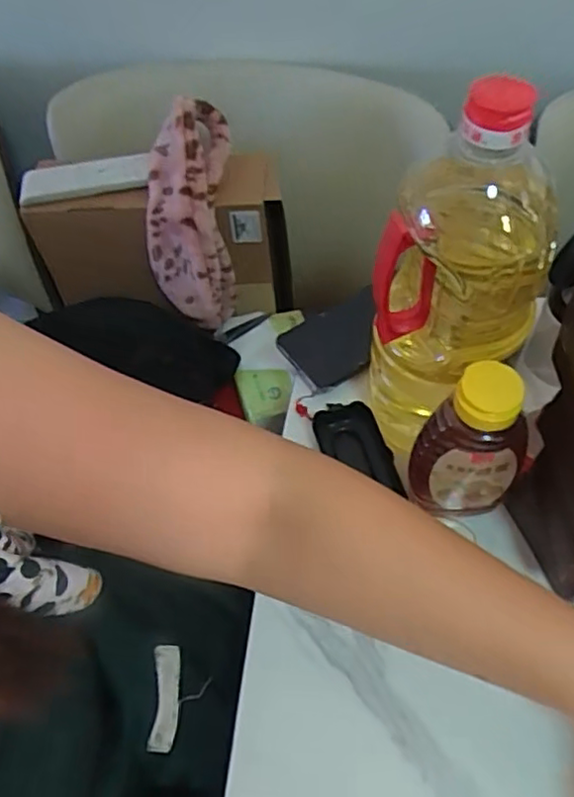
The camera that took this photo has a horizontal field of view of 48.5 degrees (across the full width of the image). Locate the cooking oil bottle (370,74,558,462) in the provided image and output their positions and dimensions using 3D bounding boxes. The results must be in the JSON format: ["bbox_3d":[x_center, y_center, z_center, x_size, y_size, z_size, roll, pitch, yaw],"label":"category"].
[{"bbox_3d":[0.109,-0.063,0.426,0.100,0.278,0.081,23,62,18],"label":"cooking oil bottle"}]

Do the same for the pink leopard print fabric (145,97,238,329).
[{"bbox_3d":[-0.104,-0.188,0.675,0.084,0.235,0.079,1,23,5],"label":"pink leopard print fabric"}]

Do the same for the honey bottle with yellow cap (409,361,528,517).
[{"bbox_3d":[0.127,0.035,0.446,0.071,0.142,0.050,-15,57,-5],"label":"honey bottle with yellow cap"}]

